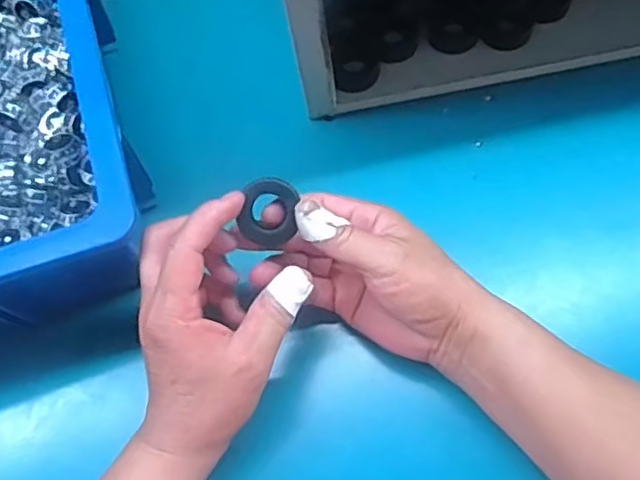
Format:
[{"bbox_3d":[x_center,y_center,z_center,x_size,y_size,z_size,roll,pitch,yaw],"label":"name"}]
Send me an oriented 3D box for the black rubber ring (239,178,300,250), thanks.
[{"bbox_3d":[-0.028,-0.015,0.359,0.030,0.008,0.039,14,97,3],"label":"black rubber ring"}]

